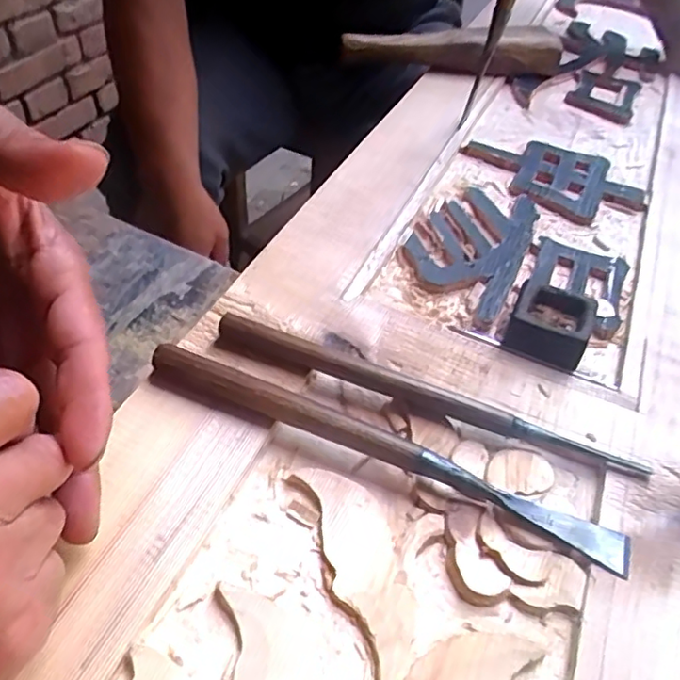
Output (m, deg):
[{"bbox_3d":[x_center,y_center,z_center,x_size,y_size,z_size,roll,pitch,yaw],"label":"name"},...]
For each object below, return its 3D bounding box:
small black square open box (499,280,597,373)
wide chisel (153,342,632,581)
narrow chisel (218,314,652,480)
[{"bbox_3d":[0.131,-0.010,0.375,0.046,0.027,0.043,22,48,13],"label":"small black square open box"},{"bbox_3d":[0.020,0.054,0.301,0.252,0.024,0.016,20,48,12],"label":"wide chisel"},{"bbox_3d":[0.047,0.030,0.332,0.240,0.016,0.013,17,48,9],"label":"narrow chisel"}]

